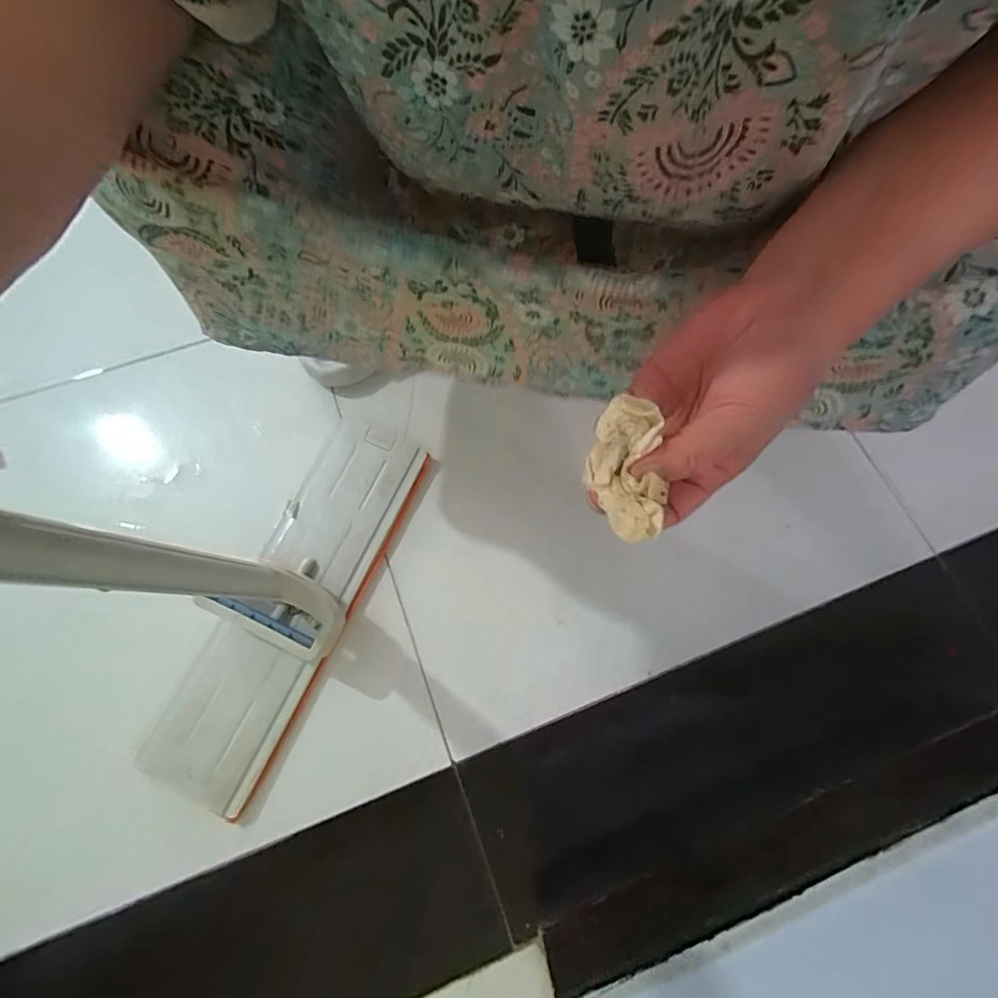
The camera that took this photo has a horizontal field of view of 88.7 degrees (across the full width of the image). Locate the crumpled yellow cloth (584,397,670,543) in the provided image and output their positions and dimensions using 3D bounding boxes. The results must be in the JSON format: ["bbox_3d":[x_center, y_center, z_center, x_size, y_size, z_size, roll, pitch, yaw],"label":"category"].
[{"bbox_3d":[0.056,-0.012,0.227,0.028,0.032,0.061,5,70,1],"label":"crumpled yellow cloth"}]

